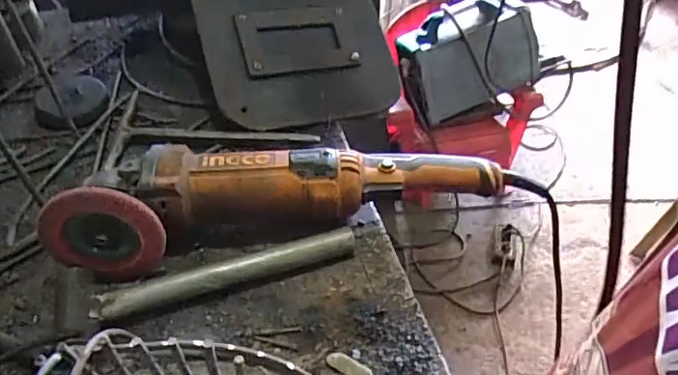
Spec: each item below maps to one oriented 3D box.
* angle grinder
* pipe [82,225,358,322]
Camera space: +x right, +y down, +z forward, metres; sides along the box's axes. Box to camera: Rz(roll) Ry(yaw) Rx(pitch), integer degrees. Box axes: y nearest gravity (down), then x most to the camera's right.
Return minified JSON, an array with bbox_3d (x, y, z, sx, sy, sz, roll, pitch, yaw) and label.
[{"bbox_3d":[-0.021,0.008,0.486,0.425,0.079,0.097,-2,45,-3],"label":"angle grinder"},{"bbox_3d":[-0.091,0.072,0.462,0.215,0.021,0.024,-14,47,-15],"label":"pipe"}]

